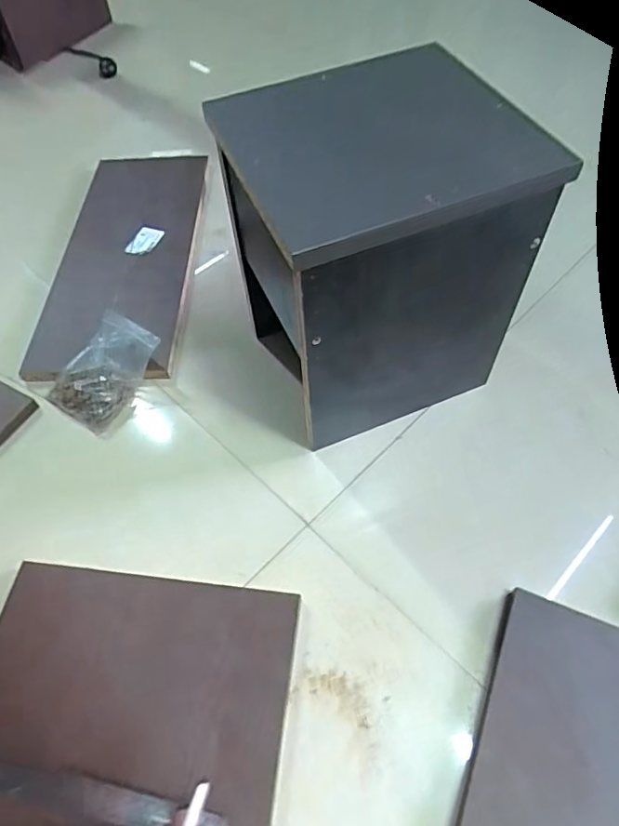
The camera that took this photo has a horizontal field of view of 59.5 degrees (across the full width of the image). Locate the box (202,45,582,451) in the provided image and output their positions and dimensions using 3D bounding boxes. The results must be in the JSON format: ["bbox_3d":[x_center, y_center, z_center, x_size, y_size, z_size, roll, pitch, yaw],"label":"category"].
[{"bbox_3d":[0.061,-0.161,0.601,0.242,0.320,0.231,-22,59,-12],"label":"box"}]

